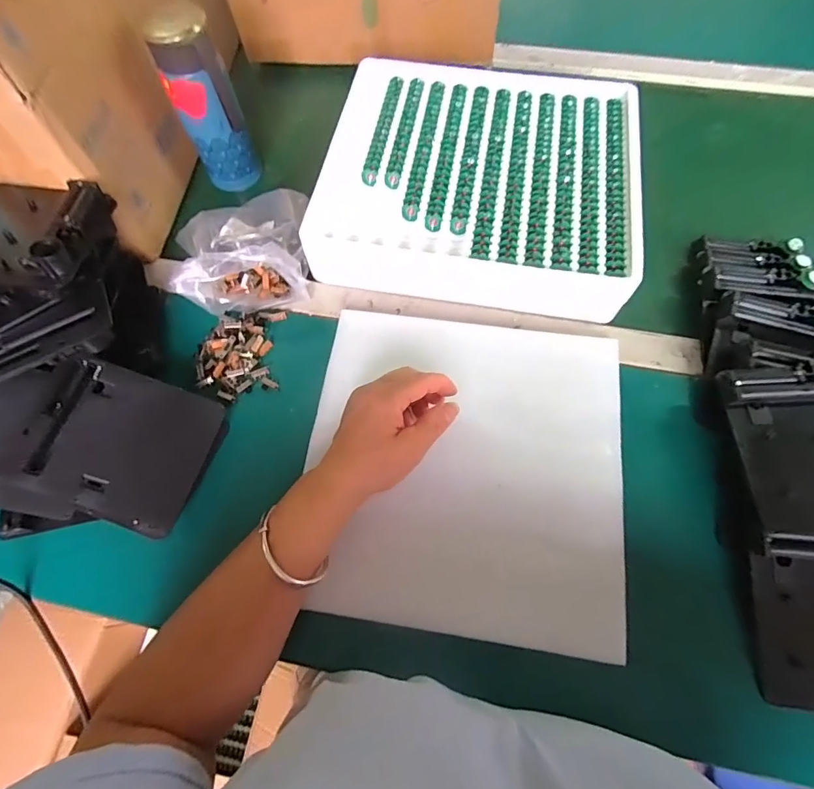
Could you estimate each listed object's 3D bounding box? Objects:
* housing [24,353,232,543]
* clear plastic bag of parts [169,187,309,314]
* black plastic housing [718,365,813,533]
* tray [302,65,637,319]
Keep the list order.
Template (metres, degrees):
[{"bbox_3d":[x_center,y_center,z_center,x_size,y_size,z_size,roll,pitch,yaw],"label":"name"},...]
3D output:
[{"bbox_3d":[-0.235,0.043,0.362,0.129,0.019,0.119,24,70,-15],"label":"housing"},{"bbox_3d":[-0.165,-0.157,0.453,0.118,0.064,0.144,-4,68,1],"label":"clear plastic bag of parts"},{"bbox_3d":[0.322,0.038,0.337,0.110,0.030,0.131,-2,68,2],"label":"black plastic housing"},{"bbox_3d":[0.081,-0.249,0.484,0.319,0.056,0.318,9,69,6],"label":"tray"}]

